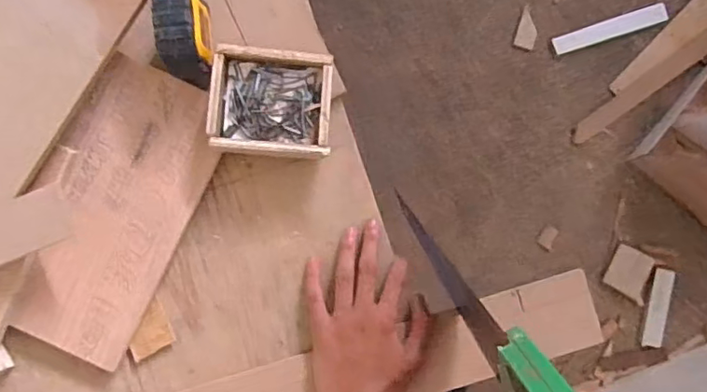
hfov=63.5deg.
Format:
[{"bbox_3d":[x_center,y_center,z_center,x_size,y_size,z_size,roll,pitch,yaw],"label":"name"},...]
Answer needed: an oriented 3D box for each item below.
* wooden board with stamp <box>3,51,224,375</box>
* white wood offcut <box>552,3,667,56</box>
[{"bbox_3d":[-0.228,0.011,0.544,0.129,0.013,0.273,26,85,-5],"label":"wooden board with stamp"},{"bbox_3d":[0.606,-0.392,1.345,0.265,0.030,0.042,-16,87,6],"label":"white wood offcut"}]

